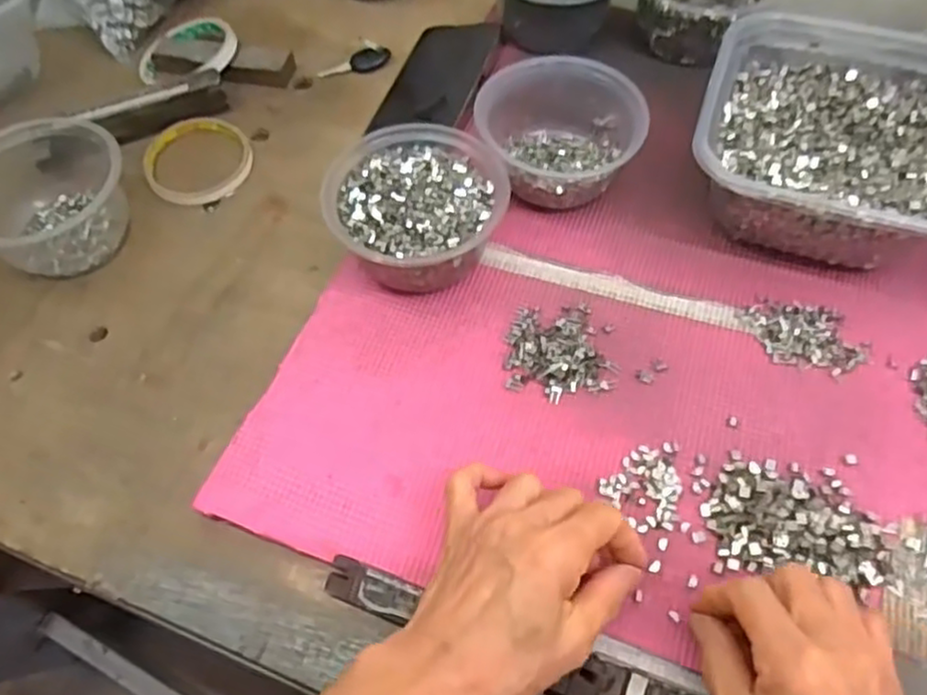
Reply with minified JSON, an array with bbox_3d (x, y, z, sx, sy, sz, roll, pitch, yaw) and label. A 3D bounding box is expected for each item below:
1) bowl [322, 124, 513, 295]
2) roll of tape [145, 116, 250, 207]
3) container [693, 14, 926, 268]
[{"bbox_3d":[-0.031,-0.089,0.480,0.116,0.061,0.109,-1,59,2],"label":"bowl"},{"bbox_3d":[-0.209,-0.149,0.568,0.081,0.010,0.094,-17,59,-8],"label":"roll of tape"},{"bbox_3d":[0.248,-0.138,0.487,0.172,0.077,0.178,17,61,13],"label":"container"}]

